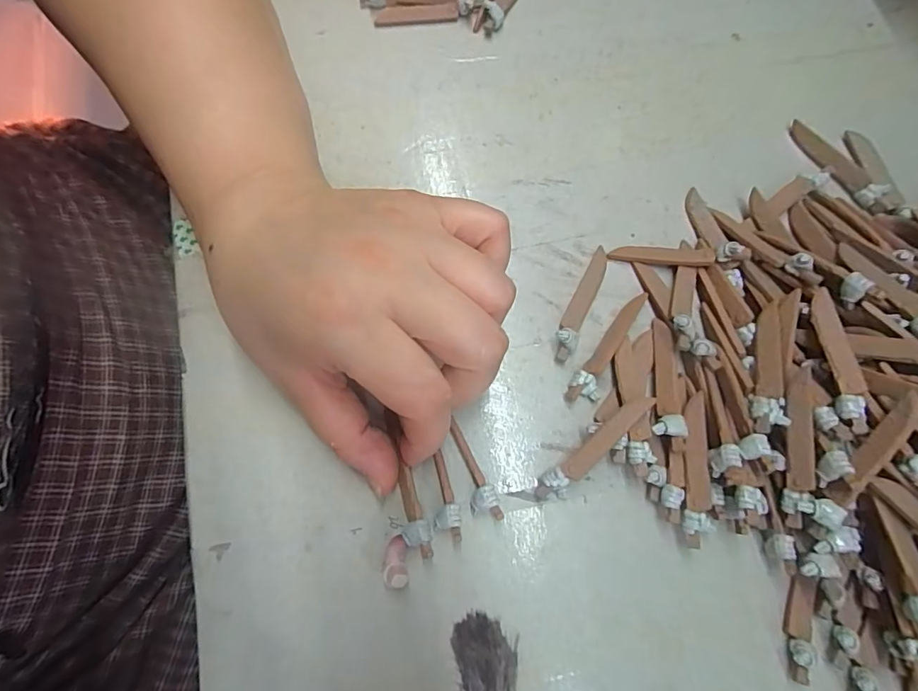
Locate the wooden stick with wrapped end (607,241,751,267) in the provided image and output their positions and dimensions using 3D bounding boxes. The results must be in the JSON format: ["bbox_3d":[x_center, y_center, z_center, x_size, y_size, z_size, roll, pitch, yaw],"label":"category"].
[{"bbox_3d":[0.099,-0.041,0.218,0.058,0.009,0.009,3,74,17],"label":"wooden stick with wrapped end"}]

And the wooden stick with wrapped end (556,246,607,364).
[{"bbox_3d":[0.055,-0.020,0.215,0.010,0.011,0.058,24,76,6],"label":"wooden stick with wrapped end"}]

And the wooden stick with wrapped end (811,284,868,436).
[{"bbox_3d":[0.144,0.004,0.182,0.008,0.005,0.058,6,62,1],"label":"wooden stick with wrapped end"}]

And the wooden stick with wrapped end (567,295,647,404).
[{"bbox_3d":[0.066,0.000,0.211,0.013,0.007,0.059,32,77,8],"label":"wooden stick with wrapped end"}]

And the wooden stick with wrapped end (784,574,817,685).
[{"bbox_3d":[0.128,0.106,0.179,0.008,0.010,0.036,18,76,4],"label":"wooden stick with wrapped end"}]

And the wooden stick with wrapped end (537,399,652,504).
[{"bbox_3d":[0.054,0.042,0.193,0.058,0.009,0.011,-44,79,2],"label":"wooden stick with wrapped end"}]

